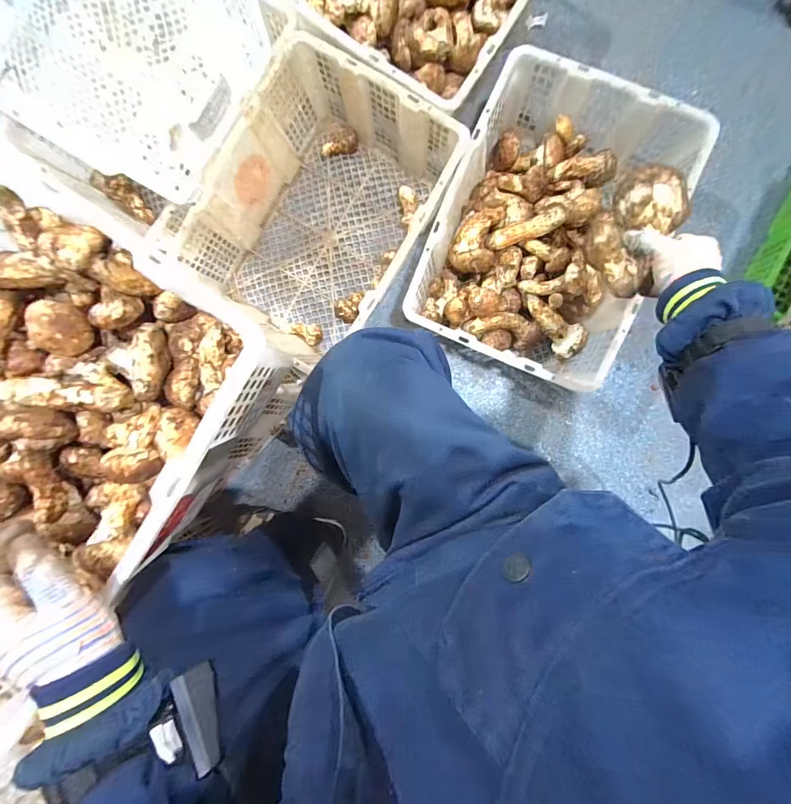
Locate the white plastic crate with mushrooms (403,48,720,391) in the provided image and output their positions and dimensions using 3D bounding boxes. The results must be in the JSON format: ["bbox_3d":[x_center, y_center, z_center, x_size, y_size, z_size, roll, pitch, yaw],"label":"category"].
[{"bbox_3d":[0.262,-0.290,0.704,0.351,0.193,0.466,23,89,4],"label":"white plastic crate with mushrooms"}]

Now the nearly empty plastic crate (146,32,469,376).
[{"bbox_3d":[-0.143,-0.321,0.729,0.379,0.195,0.485,36,90,4],"label":"nearly empty plastic crate"}]

